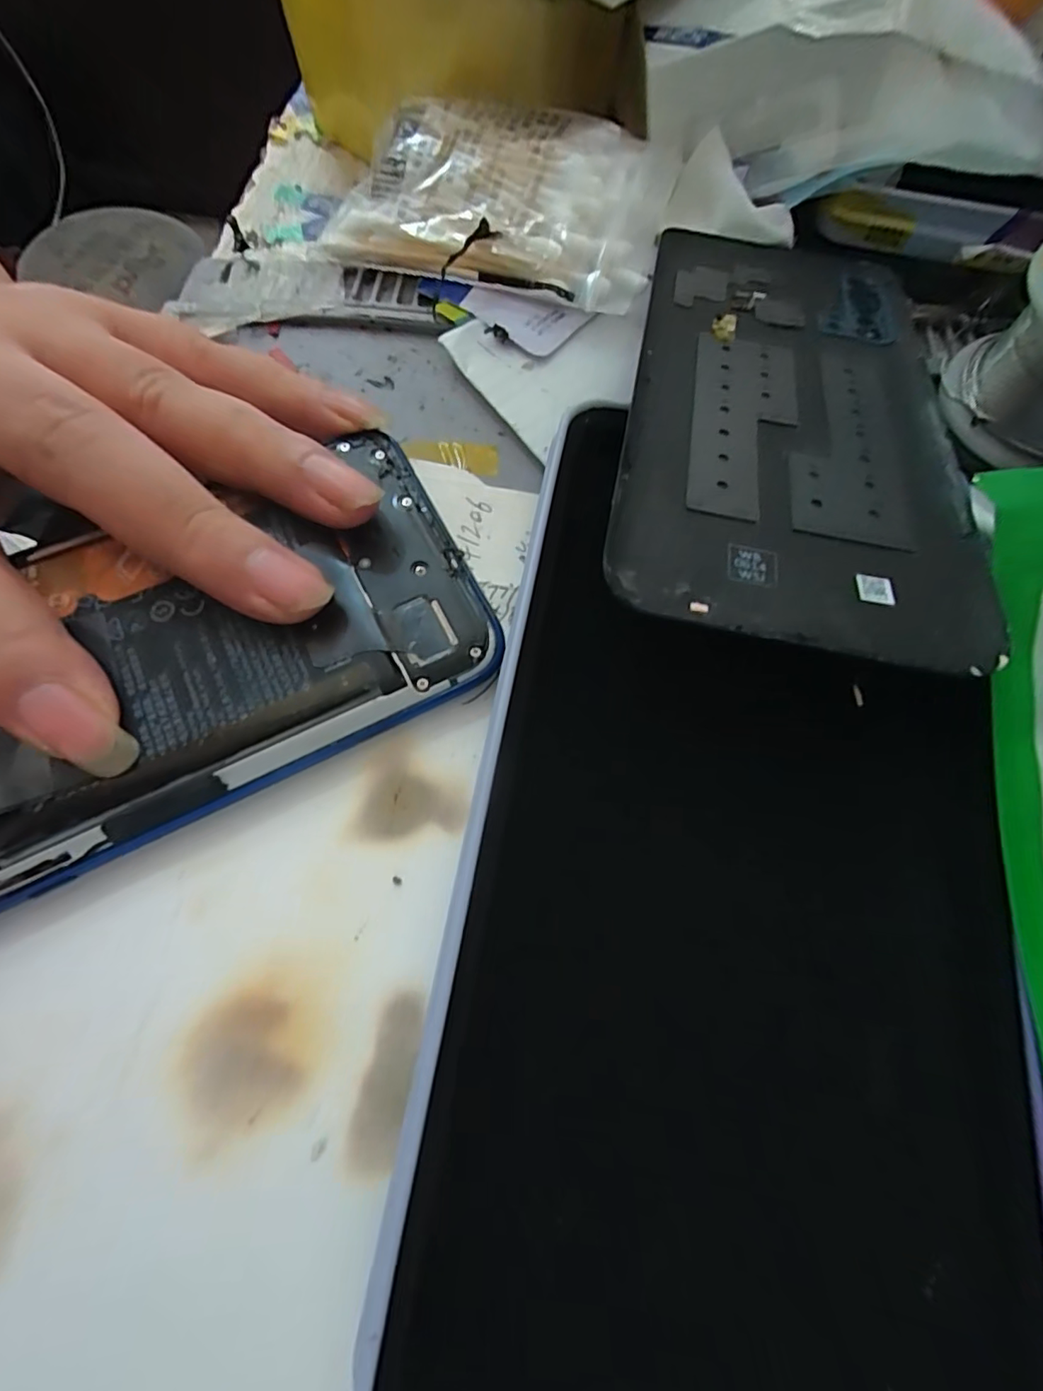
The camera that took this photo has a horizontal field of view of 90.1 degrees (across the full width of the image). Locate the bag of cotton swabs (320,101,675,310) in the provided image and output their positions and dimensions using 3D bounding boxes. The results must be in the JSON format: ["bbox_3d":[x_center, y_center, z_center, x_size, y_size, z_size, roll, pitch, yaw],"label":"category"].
[{"bbox_3d":[-0.006,-0.150,0.159,0.096,0.018,0.060,15,72,4],"label":"bag of cotton swabs"}]

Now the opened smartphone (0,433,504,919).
[{"bbox_3d":[-0.086,-0.003,0.106,0.156,0.009,0.074,-22,73,-9],"label":"opened smartphone"}]

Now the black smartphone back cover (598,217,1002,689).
[{"bbox_3d":[0.066,-0.075,0.129,0.073,0.004,0.153,12,62,2],"label":"black smartphone back cover"}]

